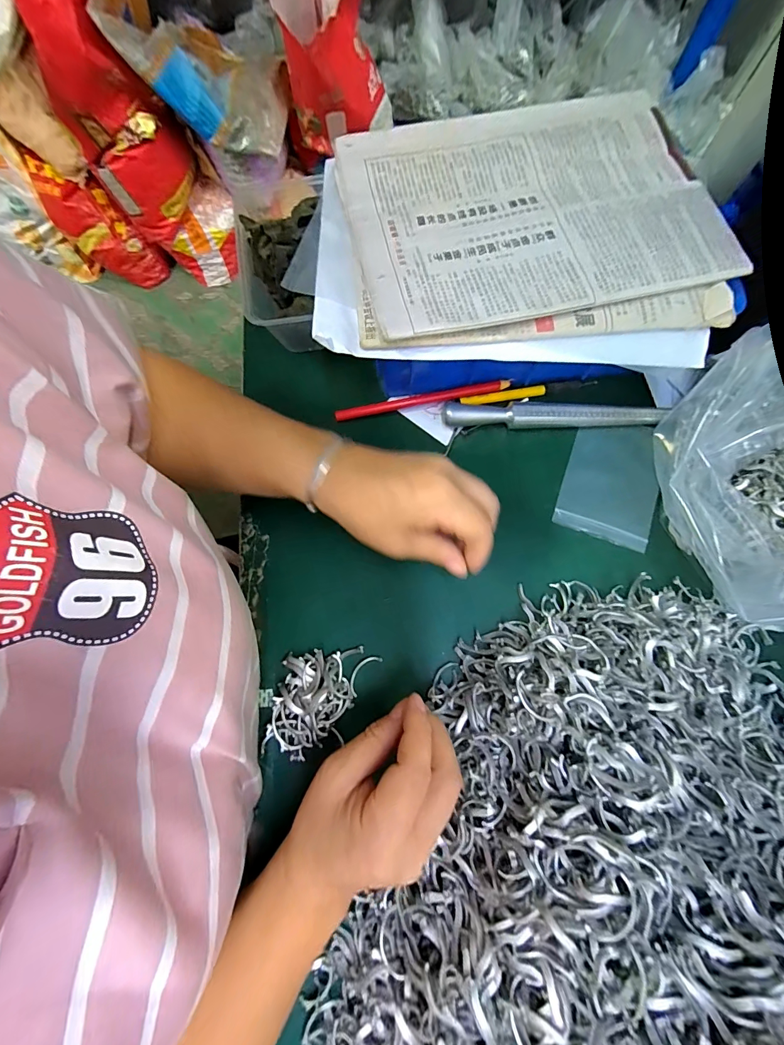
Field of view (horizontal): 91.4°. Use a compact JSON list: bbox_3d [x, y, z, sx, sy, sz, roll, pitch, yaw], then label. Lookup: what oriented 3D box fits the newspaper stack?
[{"bbox_3d":[0.101,-0.230,0.292,0.263,0.023,0.199,-8,74,-1],"label":"newspaper stack"}]

